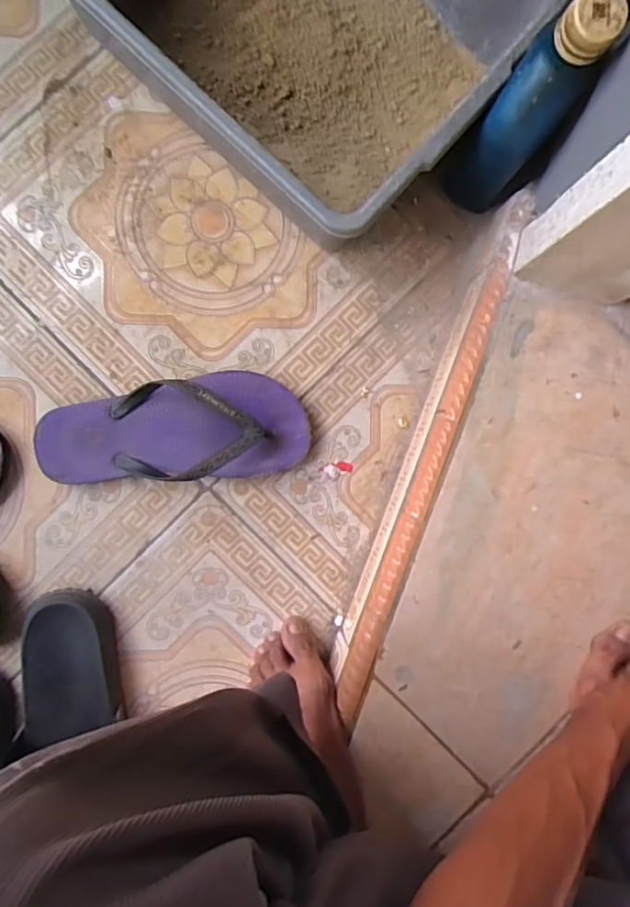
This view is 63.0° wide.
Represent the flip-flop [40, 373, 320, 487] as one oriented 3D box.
[{"bbox_3d":[-0.143,-0.026,0.511,0.268,0.054,0.103,-2,91,-4],"label":"flip-flop"}]

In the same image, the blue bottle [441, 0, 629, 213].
[{"bbox_3d":[0.182,-0.290,0.459,0.068,0.200,0.082,41,88,-4],"label":"blue bottle"}]

